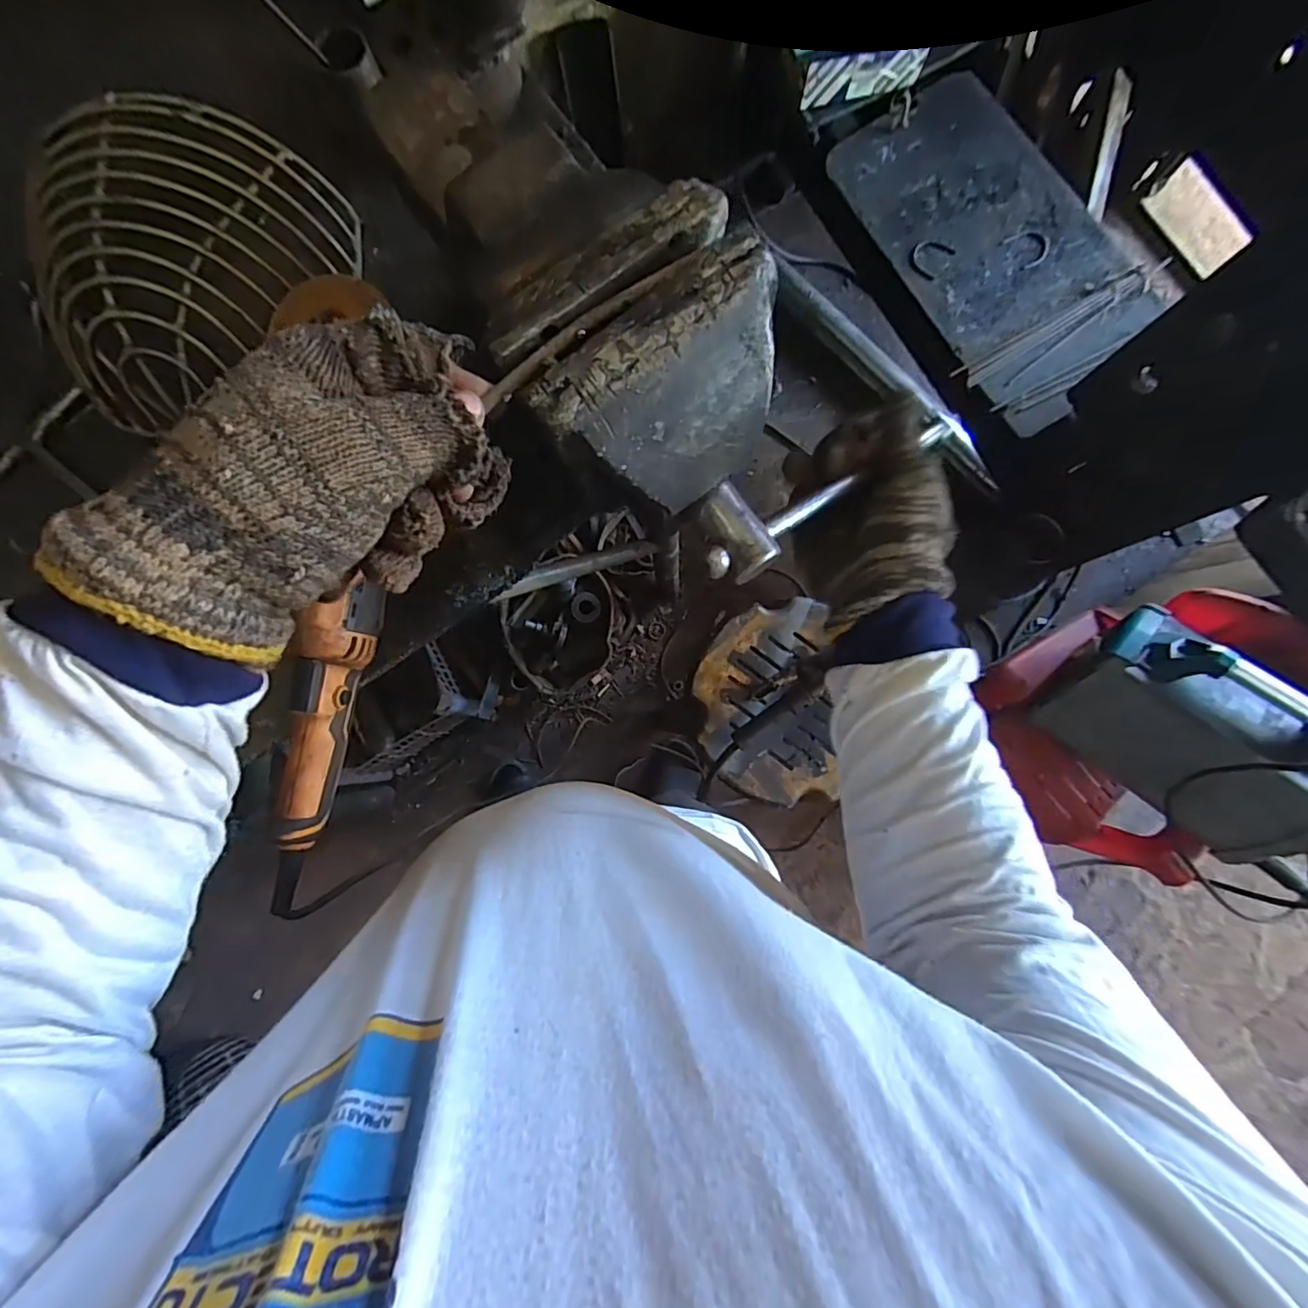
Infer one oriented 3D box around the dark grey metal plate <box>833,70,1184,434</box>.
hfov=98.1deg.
[{"bbox_3d":[0.609,-0.730,0.999,0.340,0.034,0.636,-30,81,0],"label":"dark grey metal plate"}]

